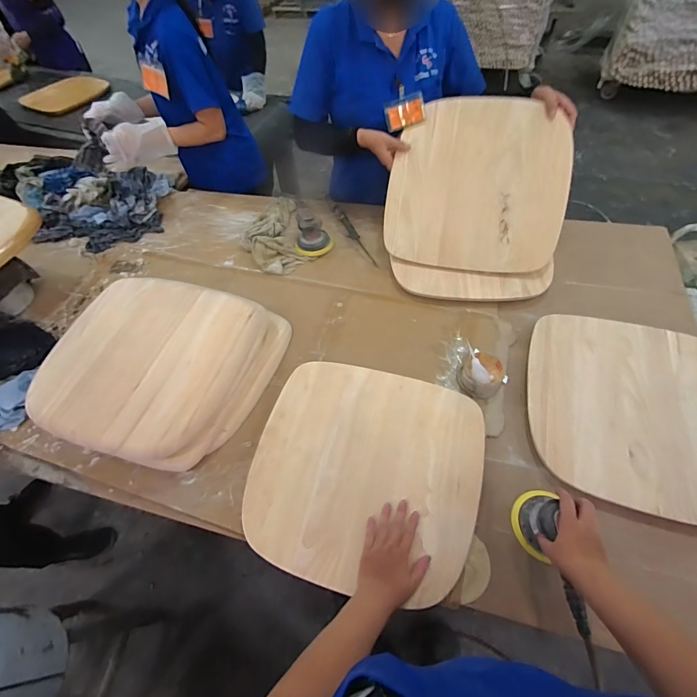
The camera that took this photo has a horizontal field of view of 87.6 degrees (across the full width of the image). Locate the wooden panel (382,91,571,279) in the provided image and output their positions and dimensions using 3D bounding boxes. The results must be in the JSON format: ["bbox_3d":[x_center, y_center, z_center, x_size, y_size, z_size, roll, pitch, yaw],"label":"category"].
[{"bbox_3d":[0.324,-0.416,0.930,0.430,0.021,0.407,11,99,12],"label":"wooden panel"}]

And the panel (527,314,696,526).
[{"bbox_3d":[0.586,0.116,0.736,0.407,0.057,0.401,11,58,11],"label":"panel"}]

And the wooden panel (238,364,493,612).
[{"bbox_3d":[0.030,0.230,0.720,0.441,0.034,0.404,11,58,11],"label":"wooden panel"}]

